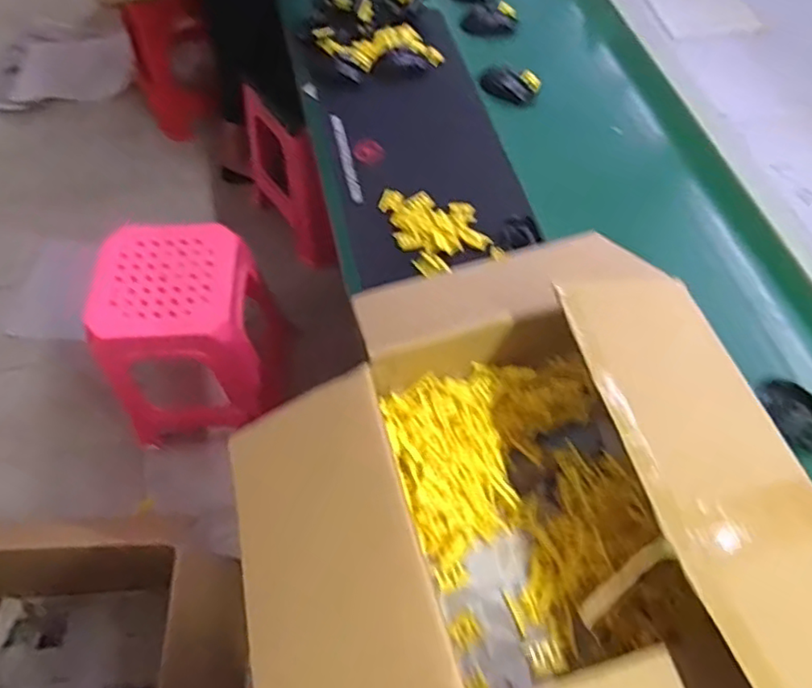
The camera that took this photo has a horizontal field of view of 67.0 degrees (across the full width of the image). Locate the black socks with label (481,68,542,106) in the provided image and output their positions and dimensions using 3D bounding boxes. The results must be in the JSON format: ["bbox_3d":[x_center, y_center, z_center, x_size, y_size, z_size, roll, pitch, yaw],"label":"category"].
[{"bbox_3d":[0.201,-0.506,1.194,0.110,0.030,0.066,26,63,14],"label":"black socks with label"}]

